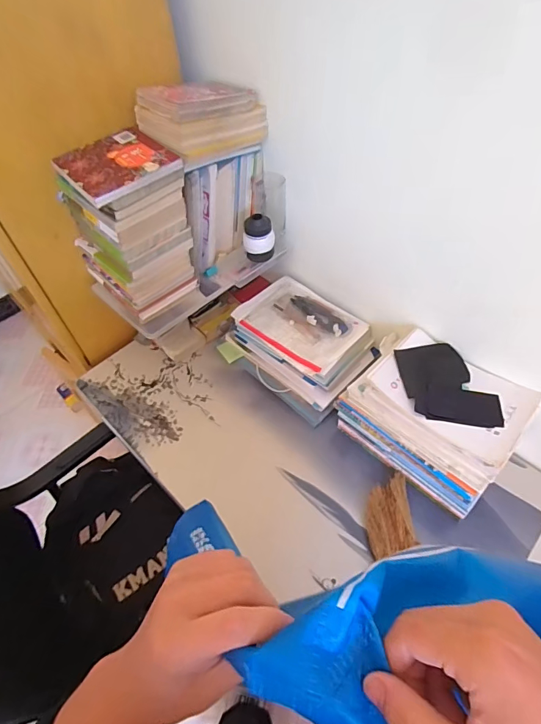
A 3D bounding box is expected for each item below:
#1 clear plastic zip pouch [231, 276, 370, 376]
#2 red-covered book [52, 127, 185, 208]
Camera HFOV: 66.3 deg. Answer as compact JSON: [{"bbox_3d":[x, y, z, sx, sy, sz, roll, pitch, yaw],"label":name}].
[{"bbox_3d":[0.068,-0.094,0.960,0.262,0.030,0.181,35,61,27],"label":"clear plastic zip pouch"},{"bbox_3d":[-0.270,-0.348,0.724,0.166,0.023,0.167,-39,59,-24],"label":"red-covered book"}]

